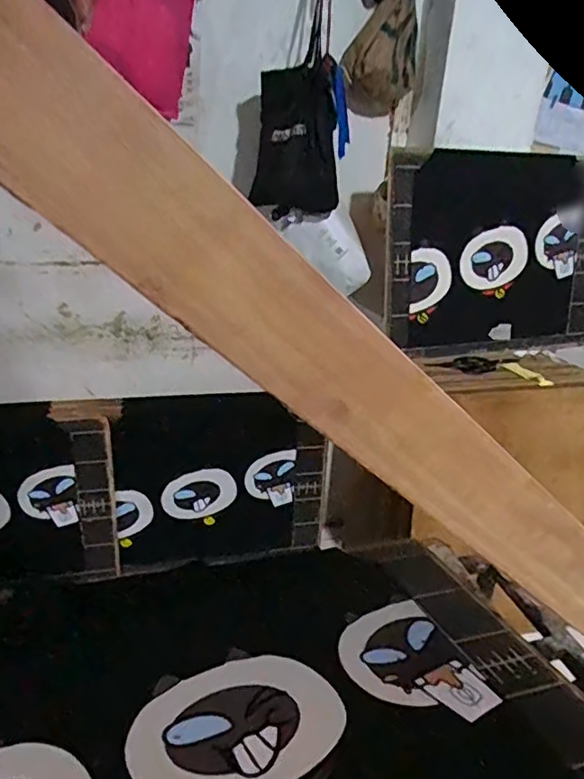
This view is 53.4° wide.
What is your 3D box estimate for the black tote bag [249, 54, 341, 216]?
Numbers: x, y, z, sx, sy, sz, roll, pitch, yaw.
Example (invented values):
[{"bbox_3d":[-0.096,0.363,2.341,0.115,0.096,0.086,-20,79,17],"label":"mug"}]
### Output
[{"bbox_3d":[0.025,-0.669,1.556,0.228,0.363,0.039,6,27,-4],"label":"black tote bag"}]

